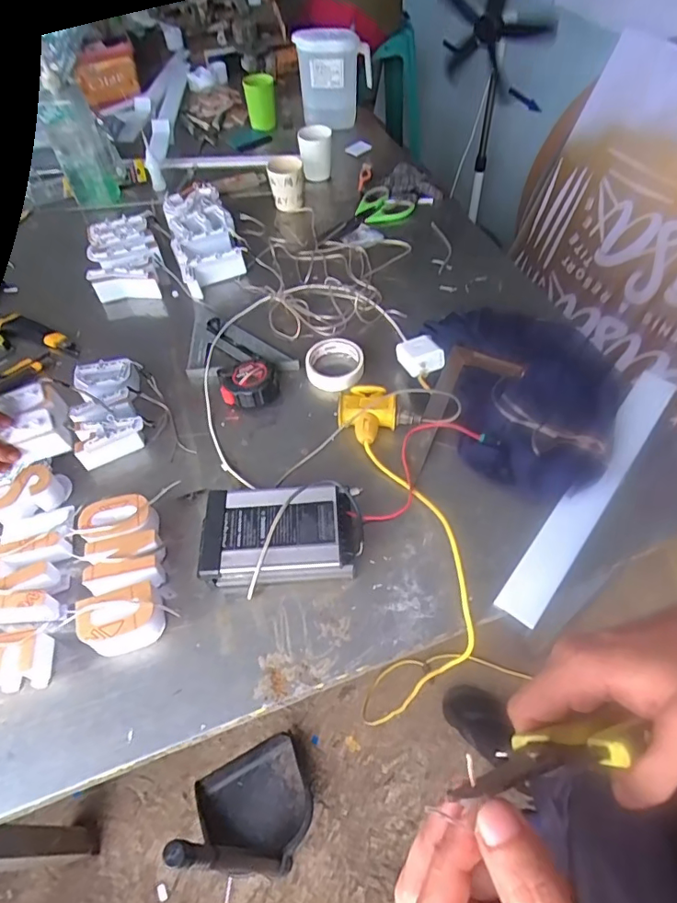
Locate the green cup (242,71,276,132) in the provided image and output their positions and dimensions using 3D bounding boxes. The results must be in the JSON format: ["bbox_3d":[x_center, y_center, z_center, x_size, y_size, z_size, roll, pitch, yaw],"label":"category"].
[{"bbox_3d":[-0.214,-0.966,1.464,0.085,0.111,0.098,-8,55,-5],"label":"green cup"}]

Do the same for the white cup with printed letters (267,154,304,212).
[{"bbox_3d":[-0.112,-0.577,1.145,0.075,0.089,0.079,0,55,1],"label":"white cup with printed letters"}]

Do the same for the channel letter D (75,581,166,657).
[{"bbox_3d":[-0.242,0.189,0.596,0.088,0.047,0.059,-14,55,-9],"label":"channel letter D"}]

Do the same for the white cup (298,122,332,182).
[{"bbox_3d":[-0.053,-0.706,1.249,0.075,0.095,0.078,0,55,1],"label":"white cup"}]

